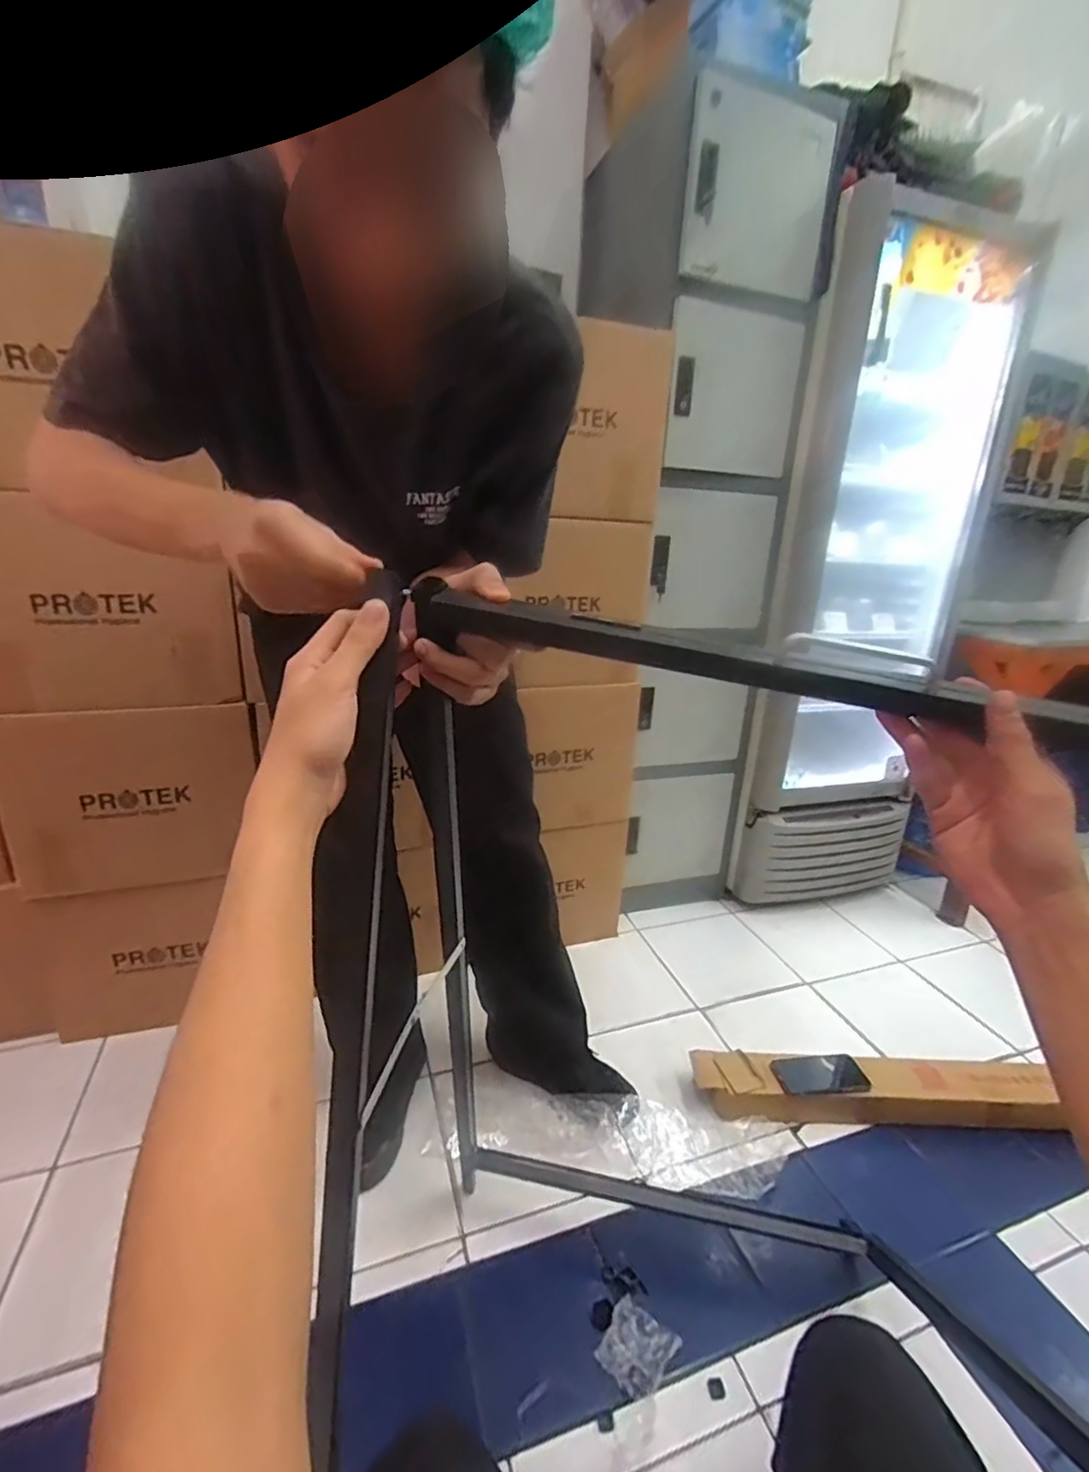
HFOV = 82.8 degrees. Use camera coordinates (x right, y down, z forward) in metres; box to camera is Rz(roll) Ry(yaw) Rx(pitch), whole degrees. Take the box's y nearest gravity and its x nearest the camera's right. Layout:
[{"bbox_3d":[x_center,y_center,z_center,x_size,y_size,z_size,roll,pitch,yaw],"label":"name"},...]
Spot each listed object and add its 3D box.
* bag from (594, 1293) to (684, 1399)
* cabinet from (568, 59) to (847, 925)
[{"bbox_3d":[0.116,0.761,0.774,0.075,0.032,0.083,18,24,38],"label":"bag"},{"bbox_3d":[0.337,-0.427,1.535,0.437,1.668,0.466,-1,19,-13],"label":"cabinet"}]

